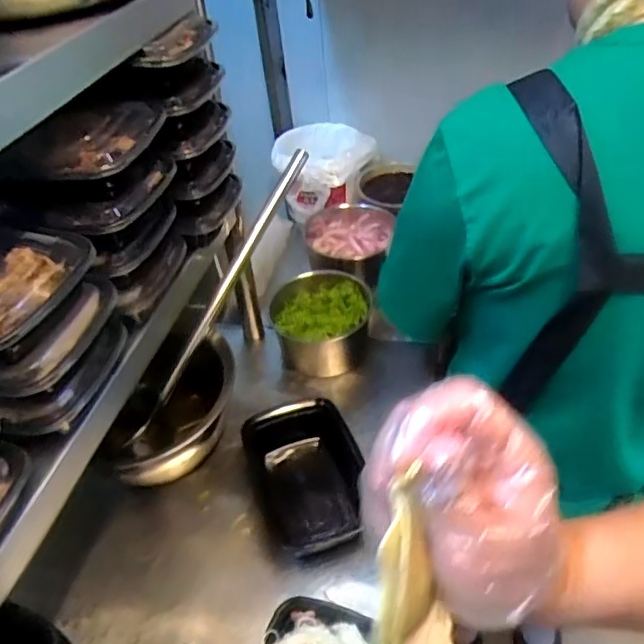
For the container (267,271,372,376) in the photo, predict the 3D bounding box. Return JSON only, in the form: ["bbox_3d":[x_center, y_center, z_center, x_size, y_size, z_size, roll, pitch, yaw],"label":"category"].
[{"bbox_3d":[0.000,0.002,0.977,0.169,0.098,0.169,-5,43,2],"label":"container"}]

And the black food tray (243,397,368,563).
[{"bbox_3d":[-0.020,0.206,0.765,0.150,0.072,0.203,-16,44,-9],"label":"black food tray"}]

